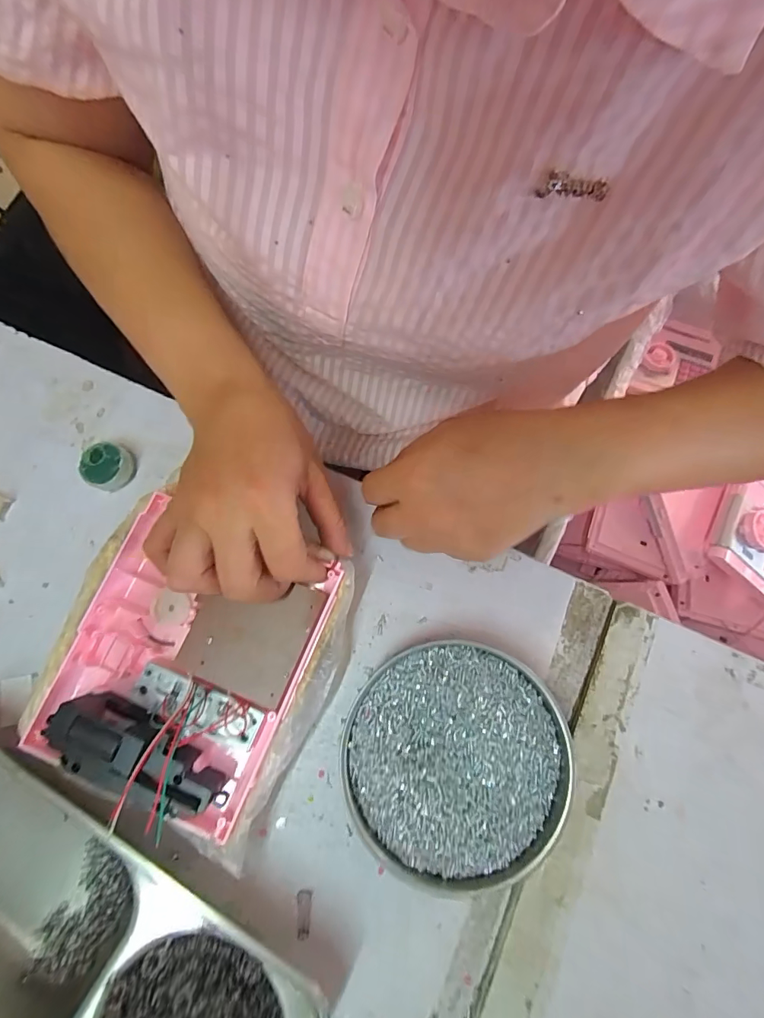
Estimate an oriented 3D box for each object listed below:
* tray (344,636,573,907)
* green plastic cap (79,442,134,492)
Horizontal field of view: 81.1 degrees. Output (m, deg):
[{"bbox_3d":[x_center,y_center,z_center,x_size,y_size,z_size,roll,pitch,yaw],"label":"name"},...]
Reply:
[{"bbox_3d":[0.046,0.155,0.278,0.131,0.020,0.136,0,78,0],"label":"tray"},{"bbox_3d":[-0.197,-0.030,0.321,0.029,0.017,0.032,12,78,3],"label":"green plastic cap"}]

